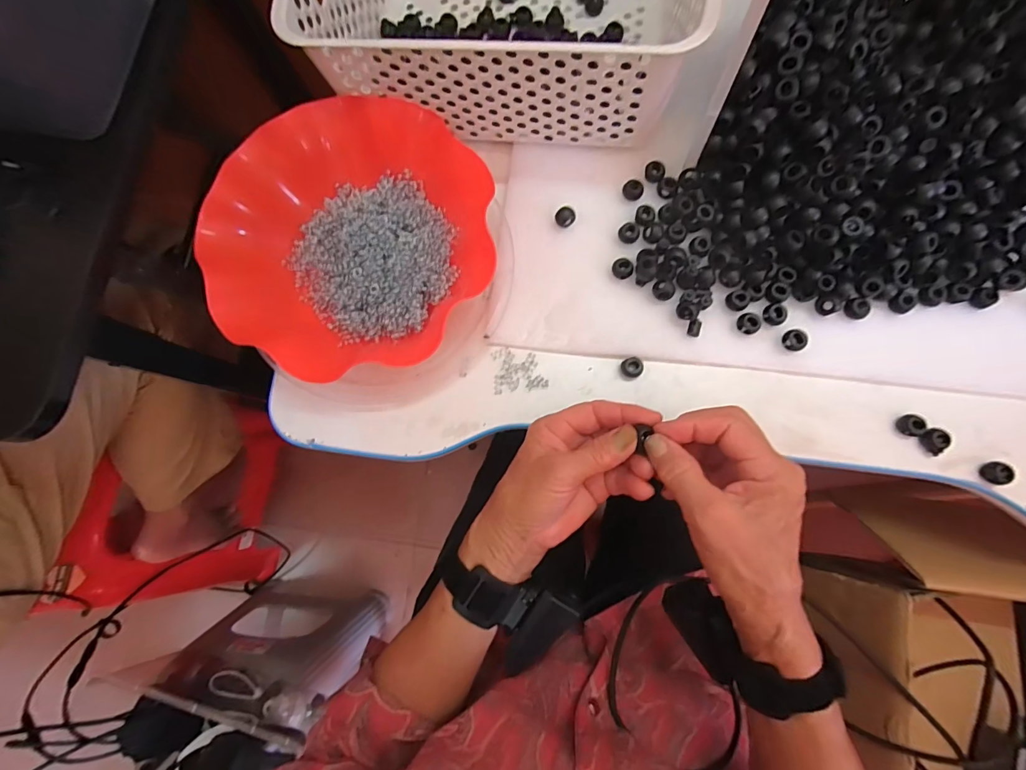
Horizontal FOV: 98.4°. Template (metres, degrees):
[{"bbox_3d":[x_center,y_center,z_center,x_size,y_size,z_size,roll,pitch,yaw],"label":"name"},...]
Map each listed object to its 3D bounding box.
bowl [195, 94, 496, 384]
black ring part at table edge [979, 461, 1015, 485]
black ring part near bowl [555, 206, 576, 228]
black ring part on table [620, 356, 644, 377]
[{"bbox_3d":[-0.129,-0.117,0.364,0.207,0.061,0.214,0,80,3],"label":"bowl"},{"bbox_3d":[0.370,0.068,0.340,0.017,0.012,0.017,3,82,3],"label":"black ring part at table edge"},{"bbox_3d":[0.045,-0.144,0.381,0.016,0.009,0.015,0,80,3],"label":"black ring part near bowl"},{"bbox_3d":[0.099,-0.014,0.368,0.017,0.011,0.017,0,80,3],"label":"black ring part on table"}]

